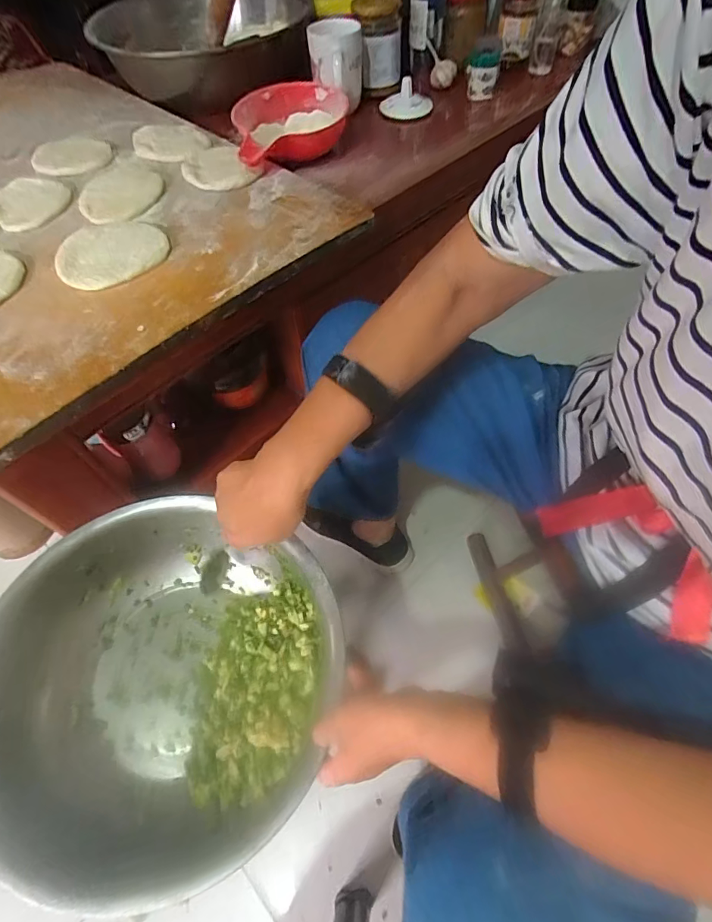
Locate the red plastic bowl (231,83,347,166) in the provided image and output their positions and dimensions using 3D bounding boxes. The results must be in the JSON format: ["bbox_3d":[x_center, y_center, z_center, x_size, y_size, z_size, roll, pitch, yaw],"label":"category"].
[{"bbox_3d":[-0.088,-0.480,0.655,0.164,0.055,0.171,-13,62,-5],"label":"red plastic bowl"}]

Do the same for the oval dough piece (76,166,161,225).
[{"bbox_3d":[-0.300,-0.348,0.580,0.091,0.017,0.137,3,62,3],"label":"oval dough piece"}]

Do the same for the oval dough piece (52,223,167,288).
[{"bbox_3d":[-0.279,-0.240,0.514,0.118,0.009,0.108,-36,66,-16],"label":"oval dough piece"}]

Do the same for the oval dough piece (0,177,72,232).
[{"bbox_3d":[-0.418,-0.326,0.569,0.094,0.011,0.093,25,65,14],"label":"oval dough piece"}]

